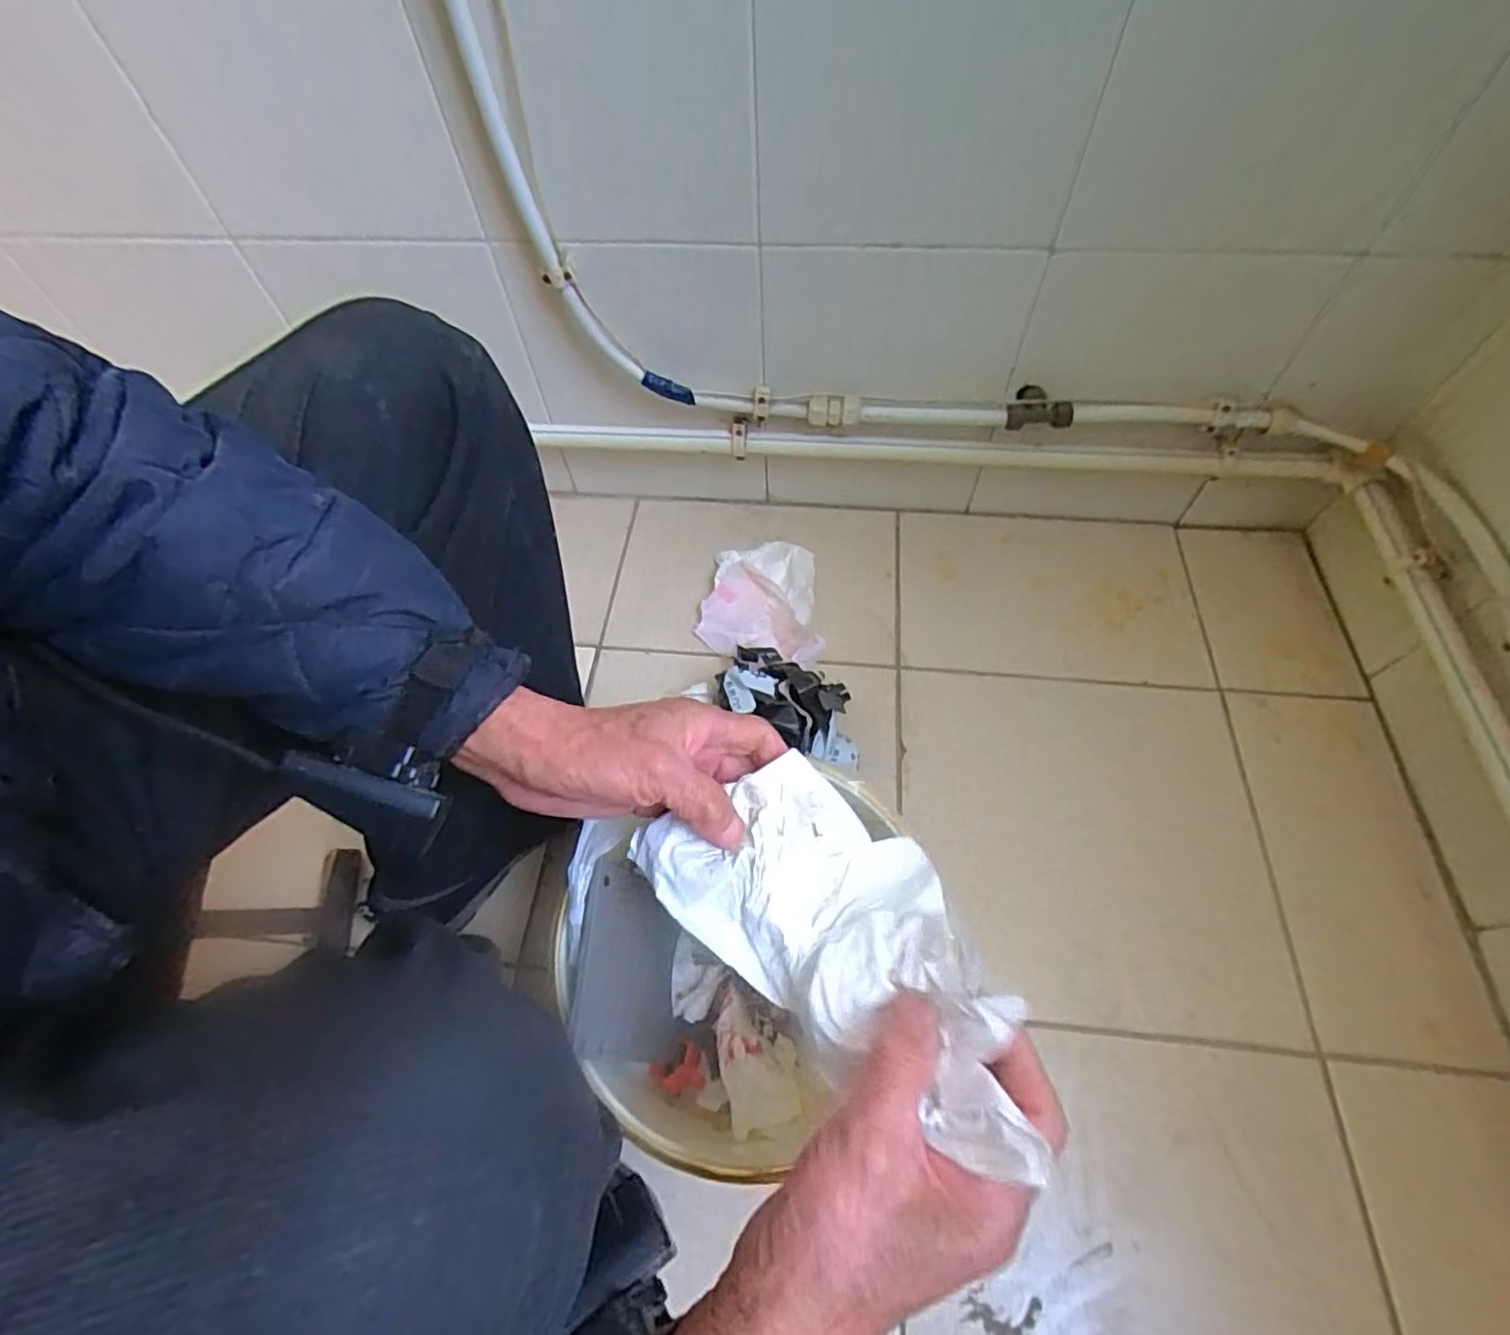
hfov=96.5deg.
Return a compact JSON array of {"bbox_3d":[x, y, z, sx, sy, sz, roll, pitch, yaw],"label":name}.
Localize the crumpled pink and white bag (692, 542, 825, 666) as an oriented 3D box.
[{"bbox_3d":[0.014,-0.076,0.751,0.145,0.041,0.144,12,61,11],"label":"crumpled pink and white bag"}]

